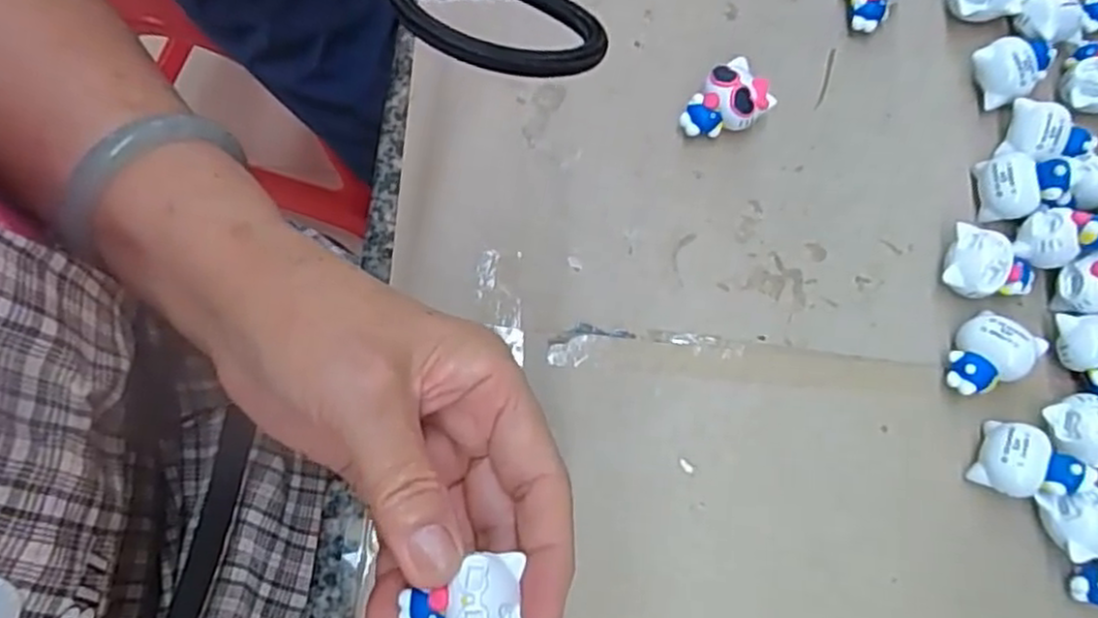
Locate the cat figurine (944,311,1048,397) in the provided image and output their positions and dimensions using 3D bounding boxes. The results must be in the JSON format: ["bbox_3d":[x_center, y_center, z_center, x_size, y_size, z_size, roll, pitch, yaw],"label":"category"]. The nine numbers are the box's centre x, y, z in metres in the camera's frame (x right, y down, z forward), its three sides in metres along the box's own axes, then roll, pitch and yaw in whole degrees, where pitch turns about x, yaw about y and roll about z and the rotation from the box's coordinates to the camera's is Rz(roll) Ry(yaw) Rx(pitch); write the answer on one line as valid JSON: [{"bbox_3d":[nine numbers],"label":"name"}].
[{"bbox_3d":[0.161,0.017,0.268,0.034,0.018,0.025,-41,81,-11],"label":"cat figurine"}]

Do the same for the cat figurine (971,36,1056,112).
[{"bbox_3d":[0.192,-0.100,0.302,0.030,0.022,0.022,-27,78,-8],"label":"cat figurine"}]

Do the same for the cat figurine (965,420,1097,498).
[{"bbox_3d":[0.168,0.054,0.256,0.028,0.024,0.024,23,76,4],"label":"cat figurine"}]

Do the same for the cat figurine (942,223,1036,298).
[{"bbox_3d":[0.168,-0.015,0.279,0.033,0.019,0.024,16,76,2],"label":"cat figurine"}]

